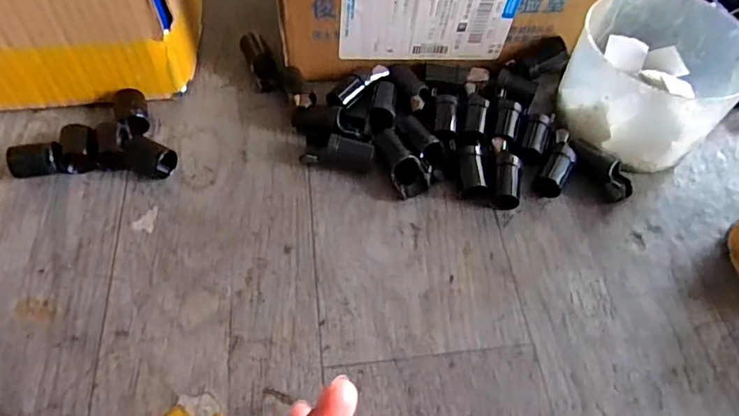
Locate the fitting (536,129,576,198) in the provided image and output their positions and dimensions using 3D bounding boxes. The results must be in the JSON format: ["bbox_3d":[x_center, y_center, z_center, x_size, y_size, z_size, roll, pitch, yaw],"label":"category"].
[{"bbox_3d":[0.134,-0.030,0.378,0.017,0.018,0.054,23,58,12],"label":"fitting"}]

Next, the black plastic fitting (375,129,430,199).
[{"bbox_3d":[0.019,-0.033,0.374,0.023,0.024,0.054,-25,75,-18],"label":"black plastic fitting"}]

